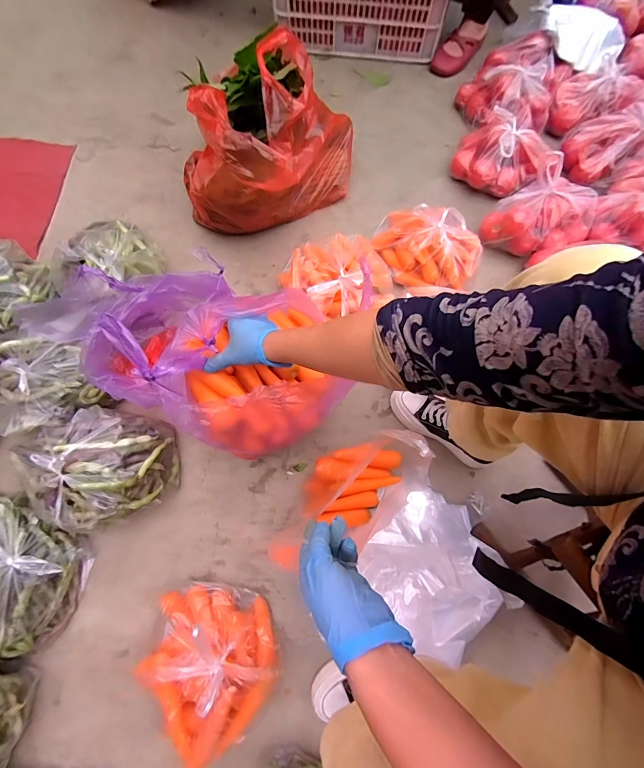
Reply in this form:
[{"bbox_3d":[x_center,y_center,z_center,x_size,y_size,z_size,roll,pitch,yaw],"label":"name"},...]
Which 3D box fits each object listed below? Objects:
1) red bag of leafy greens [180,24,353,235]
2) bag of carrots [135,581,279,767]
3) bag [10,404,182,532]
[{"bbox_3d":[-0.140,-0.593,0.859,0.350,0.287,0.446,34,78,8],"label":"red bag of leafy greens"},{"bbox_3d":[-0.203,0.522,0.636,0.230,0.120,0.259,12,74,3],"label":"bag of carrots"},{"bbox_3d":[-0.456,0.160,0.722,0.285,0.160,0.225,18,74,4],"label":"bag"}]

